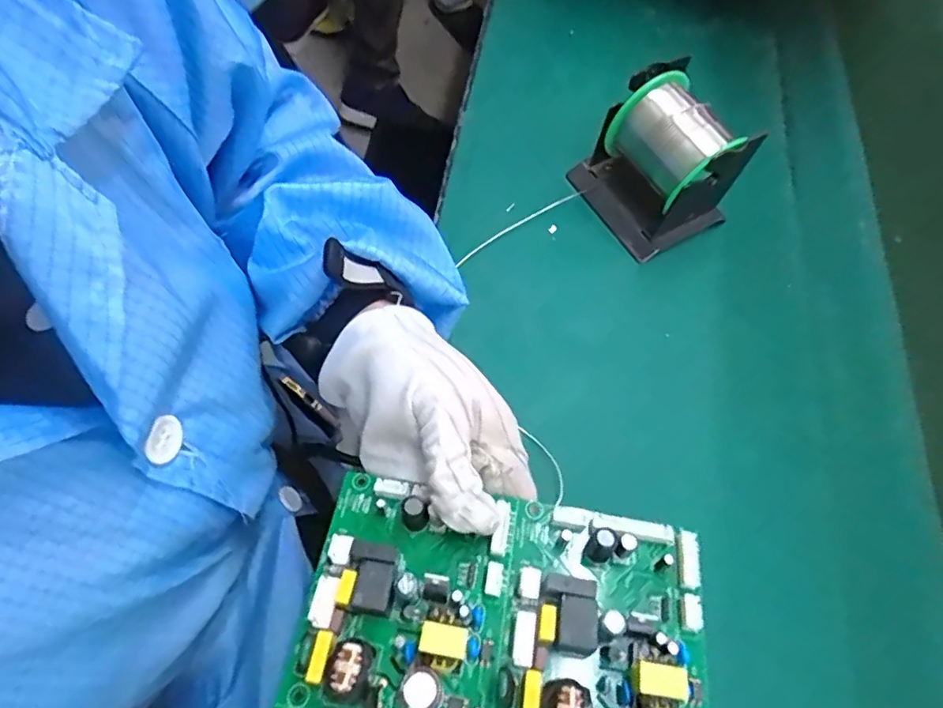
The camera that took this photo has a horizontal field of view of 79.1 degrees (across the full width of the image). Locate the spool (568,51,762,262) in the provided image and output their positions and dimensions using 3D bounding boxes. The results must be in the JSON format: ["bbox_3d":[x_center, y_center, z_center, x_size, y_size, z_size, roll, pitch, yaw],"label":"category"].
[{"bbox_3d":[0.135,-0.132,0.394,0.074,0.085,0.090,-24,70,-20],"label":"spool"}]

